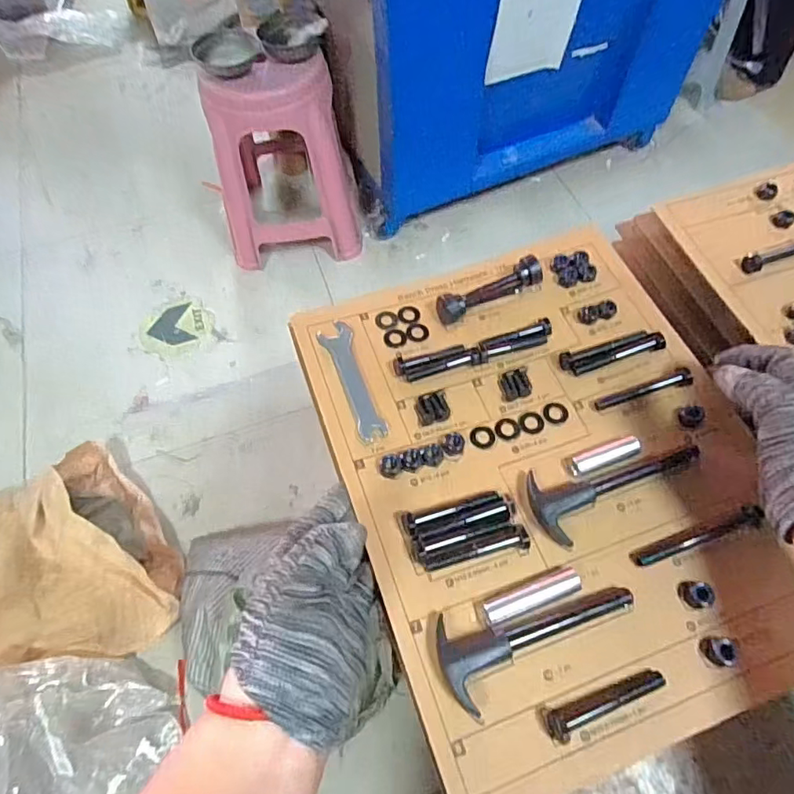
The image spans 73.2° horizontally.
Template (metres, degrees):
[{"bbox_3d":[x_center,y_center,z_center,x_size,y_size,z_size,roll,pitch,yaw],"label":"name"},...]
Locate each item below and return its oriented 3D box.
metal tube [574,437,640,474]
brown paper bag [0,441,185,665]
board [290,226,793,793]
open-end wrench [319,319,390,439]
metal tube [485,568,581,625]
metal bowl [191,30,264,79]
[{"bbox_3d":[0.153,0.043,0.393,0.051,0.011,0.013,-18,63,-7],"label":"metal tube"},{"bbox_3d":[-0.747,0.351,1.006,0.527,0.238,0.431,-29,65,-12],"label":"brown paper bag"},{"bbox_3d":[0.110,0.038,0.396,0.292,0.025,0.377,-18,63,-7],"label":"board"},{"bbox_3d":[-0.035,-0.016,0.432,0.026,0.005,0.113,-21,63,-8],"label":"open-end wrench"},{"bbox_3d":[0.087,0.128,0.344,0.066,0.014,0.016,-20,63,-8],"label":"metal tube"},{"bbox_3d":[-0.376,-0.761,1.188,0.142,0.031,0.142,-1,62,2],"label":"metal bowl"}]

